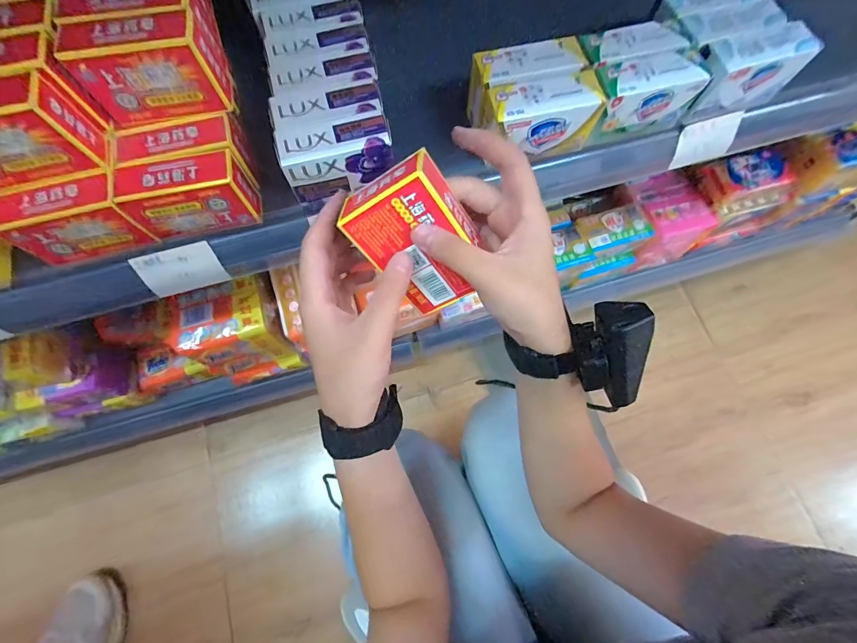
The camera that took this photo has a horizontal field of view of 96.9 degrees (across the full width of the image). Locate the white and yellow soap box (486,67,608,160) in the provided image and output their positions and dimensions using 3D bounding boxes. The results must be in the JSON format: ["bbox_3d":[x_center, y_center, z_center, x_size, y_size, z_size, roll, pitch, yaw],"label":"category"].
[{"bbox_3d":[0.099,-0.185,0.345,0.099,0.051,0.044,-12,72,-4],"label":"white and yellow soap box"}]

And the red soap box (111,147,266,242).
[{"bbox_3d":[-0.199,-0.105,0.322,0.090,0.059,0.034,-16,72,-6],"label":"red soap box"}]

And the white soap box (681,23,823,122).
[{"bbox_3d":[0.298,-0.238,0.364,0.100,0.065,0.034,-14,72,-5],"label":"white soap box"}]

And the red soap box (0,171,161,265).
[{"bbox_3d":[-0.287,-0.082,0.311,0.090,0.064,0.037,-16,72,-6],"label":"red soap box"}]

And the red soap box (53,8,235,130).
[{"bbox_3d":[-0.211,-0.192,0.290,0.098,0.060,0.042,-16,72,-6],"label":"red soap box"}]

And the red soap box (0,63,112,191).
[{"bbox_3d":[-0.295,-0.135,0.271,0.090,0.063,0.043,-16,72,-6],"label":"red soap box"}]

